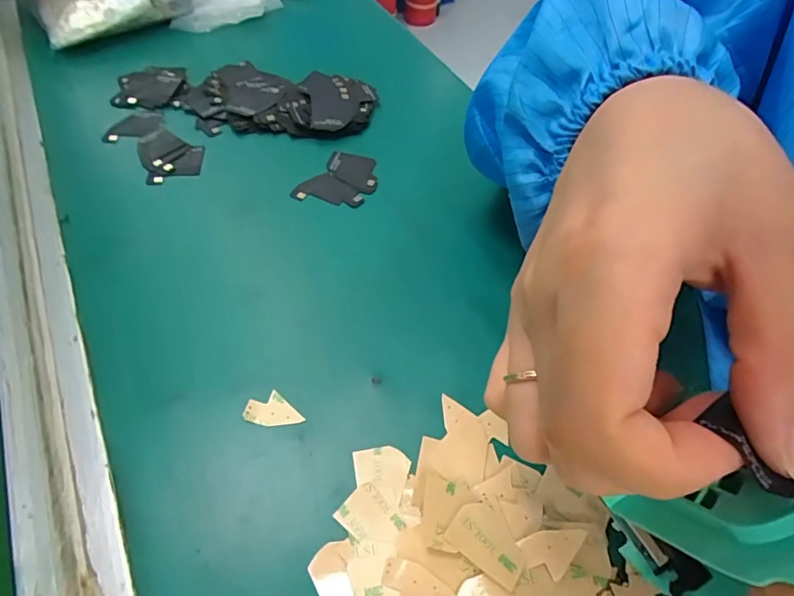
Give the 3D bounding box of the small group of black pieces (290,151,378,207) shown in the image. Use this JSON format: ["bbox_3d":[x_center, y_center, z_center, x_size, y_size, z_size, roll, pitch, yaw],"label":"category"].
[{"bbox_3d":[-0.035,-0.076,0.310,0.041,0.004,0.056,27,52,16],"label":"small group of black pieces"}]

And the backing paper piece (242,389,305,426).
[{"bbox_3d":[-0.055,0.051,0.220,0.027,0.004,0.015,12,57,1],"label":"backing paper piece"}]

